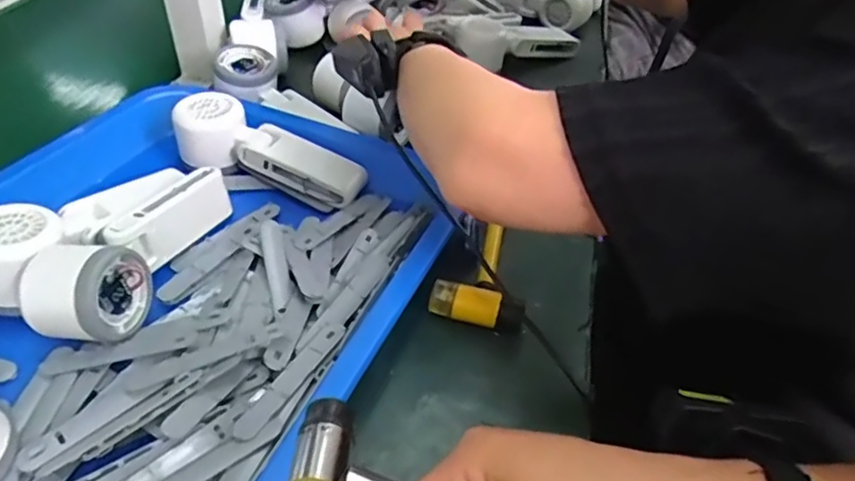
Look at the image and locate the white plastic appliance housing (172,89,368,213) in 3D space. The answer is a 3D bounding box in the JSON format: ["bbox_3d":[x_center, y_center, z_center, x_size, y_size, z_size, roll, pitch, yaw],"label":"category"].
[{"bbox_3d":[-0.132,-0.070,0.526,0.162,0.041,0.058,24,44,2],"label":"white plastic appliance housing"}]

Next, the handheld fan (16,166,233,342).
[{"bbox_3d":[-0.195,-0.002,0.422,0.062,0.050,0.163,12,43,9],"label":"handheld fan"}]

